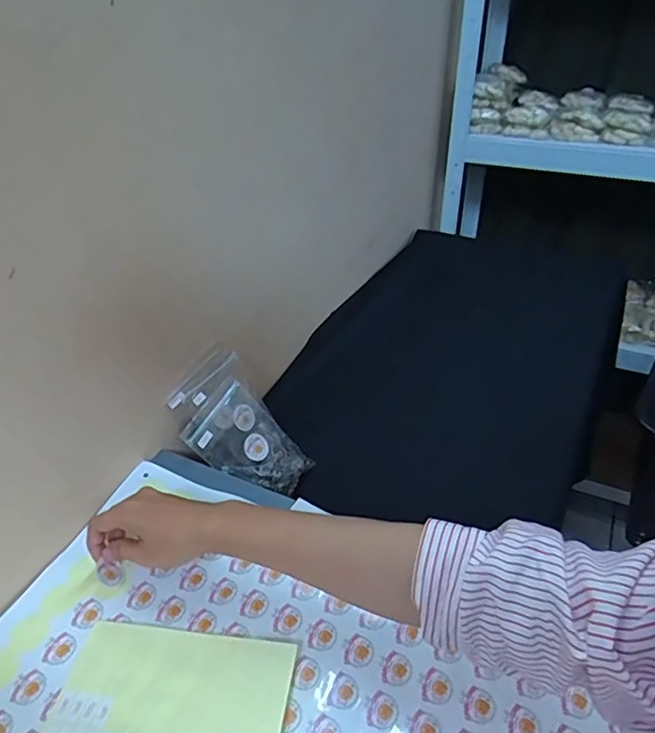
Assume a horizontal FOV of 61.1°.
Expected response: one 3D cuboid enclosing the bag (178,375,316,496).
[{"bbox_3d":[-0.084,0.087,0.604,0.133,0.021,0.095,43,44,-6],"label":"bag"}]

